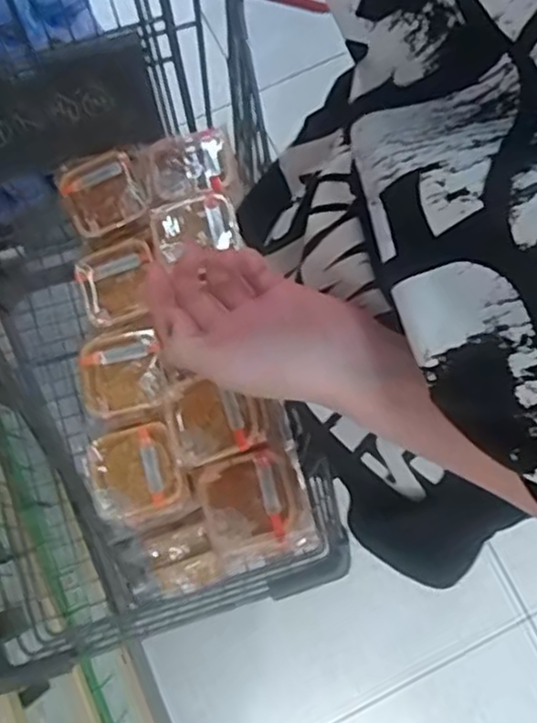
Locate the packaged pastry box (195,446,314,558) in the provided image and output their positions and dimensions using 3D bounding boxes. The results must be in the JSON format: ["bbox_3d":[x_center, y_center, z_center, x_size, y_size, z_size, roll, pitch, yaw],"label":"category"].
[{"bbox_3d":[-0.015,0.150,0.746,0.103,0.042,0.109,-17,79,-4],"label":"packaged pastry box"}]

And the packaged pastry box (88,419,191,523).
[{"bbox_3d":[-0.144,0.125,0.776,0.097,0.062,0.104,-18,79,-4],"label":"packaged pastry box"}]

